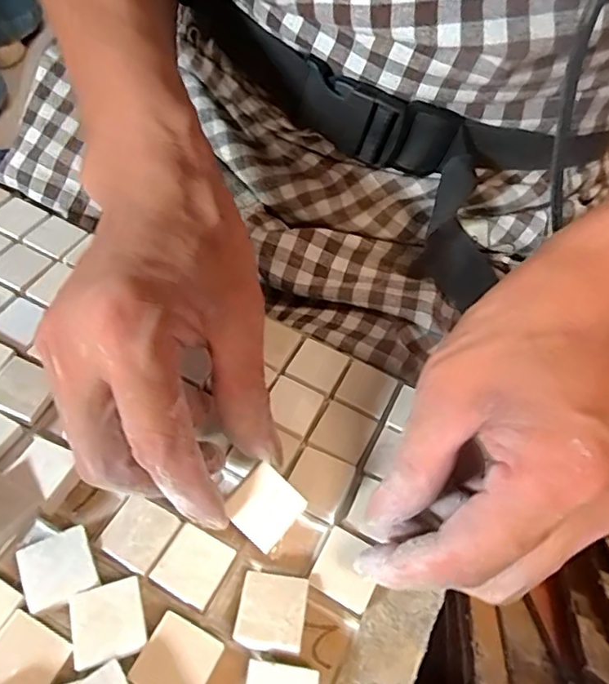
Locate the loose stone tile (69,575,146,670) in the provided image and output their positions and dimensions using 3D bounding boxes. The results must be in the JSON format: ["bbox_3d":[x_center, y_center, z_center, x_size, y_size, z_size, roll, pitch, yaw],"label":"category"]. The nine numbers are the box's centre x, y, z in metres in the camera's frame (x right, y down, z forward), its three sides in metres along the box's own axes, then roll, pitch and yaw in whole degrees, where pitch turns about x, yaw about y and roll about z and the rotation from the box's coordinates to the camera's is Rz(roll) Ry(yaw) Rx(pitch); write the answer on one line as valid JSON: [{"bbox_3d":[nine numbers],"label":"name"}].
[{"bbox_3d":[-0.072,0.102,0.203,0.025,0.004,0.026,-11,56,-17],"label":"loose stone tile"}]

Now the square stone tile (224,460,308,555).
[{"bbox_3d":[-0.015,0.064,0.215,0.025,0.004,0.025,44,73,-3],"label":"square stone tile"}]

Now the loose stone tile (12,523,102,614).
[{"bbox_3d":[-0.095,0.086,0.213,0.026,0.004,0.025,-19,59,-19],"label":"loose stone tile"}]

